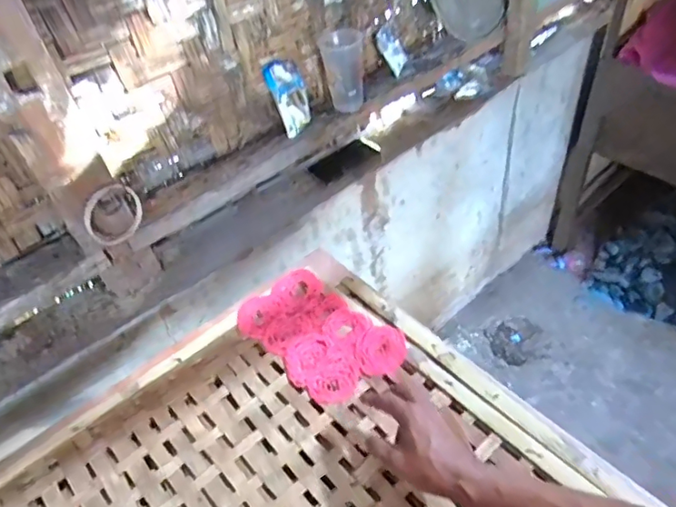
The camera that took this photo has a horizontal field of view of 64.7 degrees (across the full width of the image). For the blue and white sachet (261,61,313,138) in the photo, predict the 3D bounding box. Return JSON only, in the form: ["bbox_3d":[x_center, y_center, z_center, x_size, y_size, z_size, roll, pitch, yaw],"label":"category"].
[{"bbox_3d":[-0.083,-0.289,0.977,0.072,0.131,0.026,-36,26,-29],"label":"blue and white sachet"}]

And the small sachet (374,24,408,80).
[{"bbox_3d":[0.117,-0.429,1.118,0.055,0.097,0.013,-44,22,-22],"label":"small sachet"}]

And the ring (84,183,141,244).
[{"bbox_3d":[-0.333,-0.057,0.795,0.018,0.092,0.090,22,52,28],"label":"ring"}]

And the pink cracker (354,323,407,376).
[{"bbox_3d":[0.060,0.135,0.757,0.074,0.015,0.068,-3,44,3],"label":"pink cracker"}]

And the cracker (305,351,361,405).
[{"bbox_3d":[-0.005,0.172,0.735,0.074,0.013,0.067,-29,48,-21],"label":"cracker"}]

